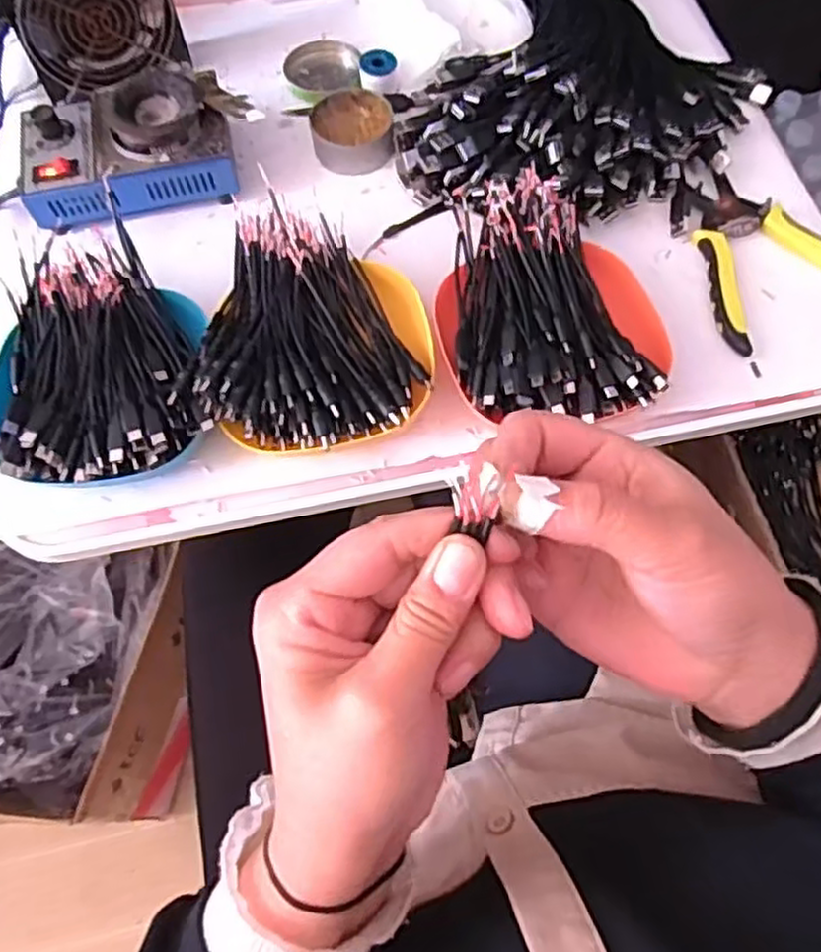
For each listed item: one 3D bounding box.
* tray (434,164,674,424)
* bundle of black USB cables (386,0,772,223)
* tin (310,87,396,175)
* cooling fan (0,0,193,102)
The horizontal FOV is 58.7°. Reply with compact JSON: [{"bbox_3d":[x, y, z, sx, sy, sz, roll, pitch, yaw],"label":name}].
[{"bbox_3d":[0.085,-0.114,0.473,0.138,0.049,0.184,-11,67,-3],"label":"tray"},{"bbox_3d":[0.112,-0.389,0.587,0.289,0.062,0.428,-9,67,-2],"label":"bundle of black USB cables"},{"bbox_3d":[-0.044,-0.267,0.563,0.061,0.026,0.058,-5,67,0],"label":"tin"},{"bbox_3d":[-0.245,-0.361,0.564,0.121,0.117,0.053,-26,58,-12],"label":"cooling fan"}]

